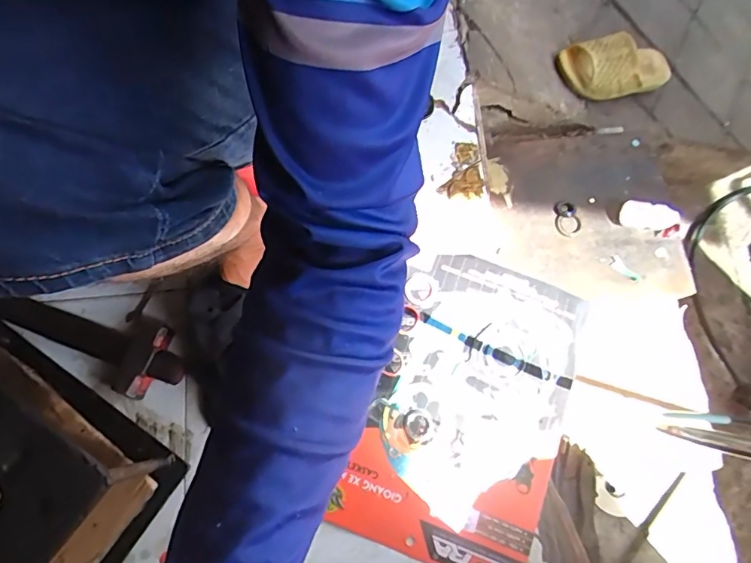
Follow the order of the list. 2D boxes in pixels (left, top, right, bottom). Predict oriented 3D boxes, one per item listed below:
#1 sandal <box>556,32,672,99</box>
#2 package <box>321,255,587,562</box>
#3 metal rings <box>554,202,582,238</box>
[{"bbox_3d":[0.469,-0.415,0.934,0.295,0.065,0.115,-18,73,-28],"label":"sandal"},{"bbox_3d":[0.111,0.147,0.587,0.223,0.008,0.352,19,74,4],"label":"package"},{"bbox_3d":[0.304,-0.097,0.776,0.039,0.020,0.063,5,73,0],"label":"metal rings"}]

